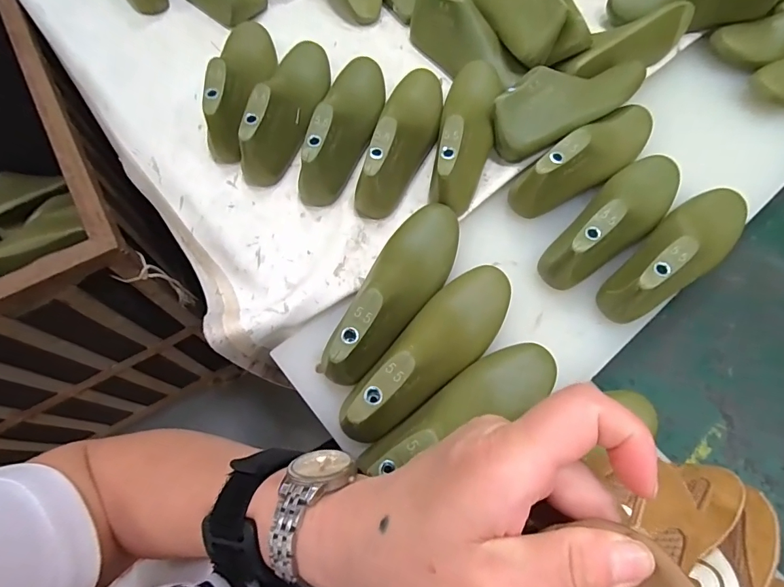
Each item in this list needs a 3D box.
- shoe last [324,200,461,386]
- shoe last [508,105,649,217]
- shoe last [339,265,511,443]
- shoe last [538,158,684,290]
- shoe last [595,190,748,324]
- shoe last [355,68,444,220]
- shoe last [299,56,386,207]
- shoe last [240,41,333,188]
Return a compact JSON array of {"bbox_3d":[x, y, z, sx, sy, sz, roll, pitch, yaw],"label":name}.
[{"bbox_3d":[0.007,-0.009,0.438,0.071,0.078,0.231,26,68,10],"label":"shoe last"},{"bbox_3d":[0.241,-0.173,0.516,0.225,0.081,0.074,-37,72,-16],"label":"shoe last"},{"bbox_3d":[0.044,0.050,0.410,0.071,0.065,0.231,41,59,15],"label":"shoe last"},{"bbox_3d":[0.262,-0.089,0.483,0.072,0.085,0.221,41,71,15],"label":"shoe last"},{"bbox_3d":[0.326,-0.054,0.466,0.225,0.077,0.072,-37,72,-16],"label":"shoe last"},{"bbox_3d":[0.015,-0.205,0.523,0.079,0.075,0.237,14,67,5],"label":"shoe last"},{"bbox_3d":[-0.060,-0.220,0.530,0.063,0.082,0.221,15,67,5],"label":"shoe last"},{"bbox_3d":[-0.129,-0.247,0.538,0.059,0.082,0.226,10,66,3],"label":"shoe last"}]

